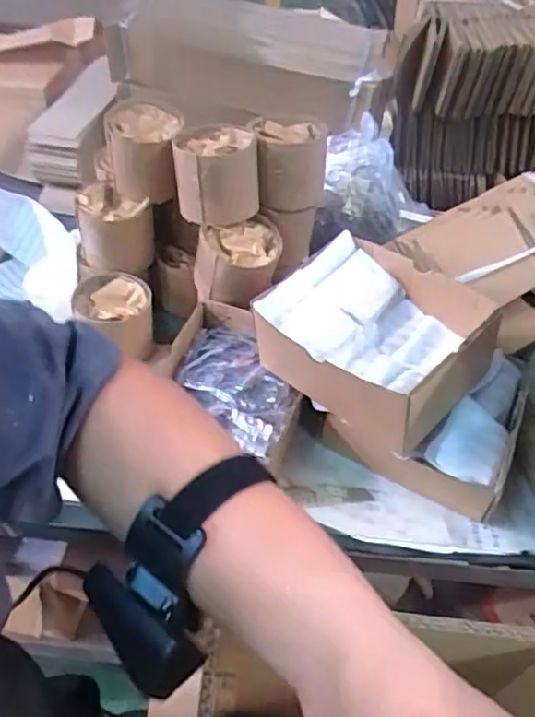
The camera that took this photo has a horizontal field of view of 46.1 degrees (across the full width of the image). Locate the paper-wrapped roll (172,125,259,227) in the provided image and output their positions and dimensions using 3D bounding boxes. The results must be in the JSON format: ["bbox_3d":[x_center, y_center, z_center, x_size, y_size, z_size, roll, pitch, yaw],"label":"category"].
[{"bbox_3d":[-0.059,-0.213,0.730,0.094,0.080,0.087,2,48,-3],"label":"paper-wrapped roll"}]

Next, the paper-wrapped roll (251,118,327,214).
[{"bbox_3d":[0.025,-0.238,0.768,0.087,0.074,0.092,3,48,-3],"label":"paper-wrapped roll"}]

